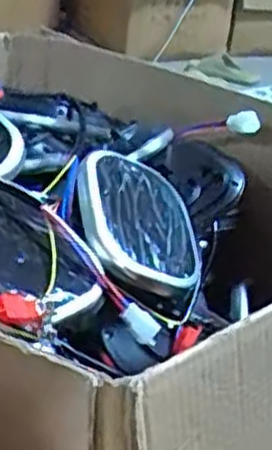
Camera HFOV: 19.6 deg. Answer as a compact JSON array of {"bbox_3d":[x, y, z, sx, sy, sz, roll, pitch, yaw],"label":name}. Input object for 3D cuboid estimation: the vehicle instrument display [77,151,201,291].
[{"bbox_3d":[0.008,0.001,0.695,0.121,0.025,0.132,18,46,-27],"label":"vehicle instrument display"}]

